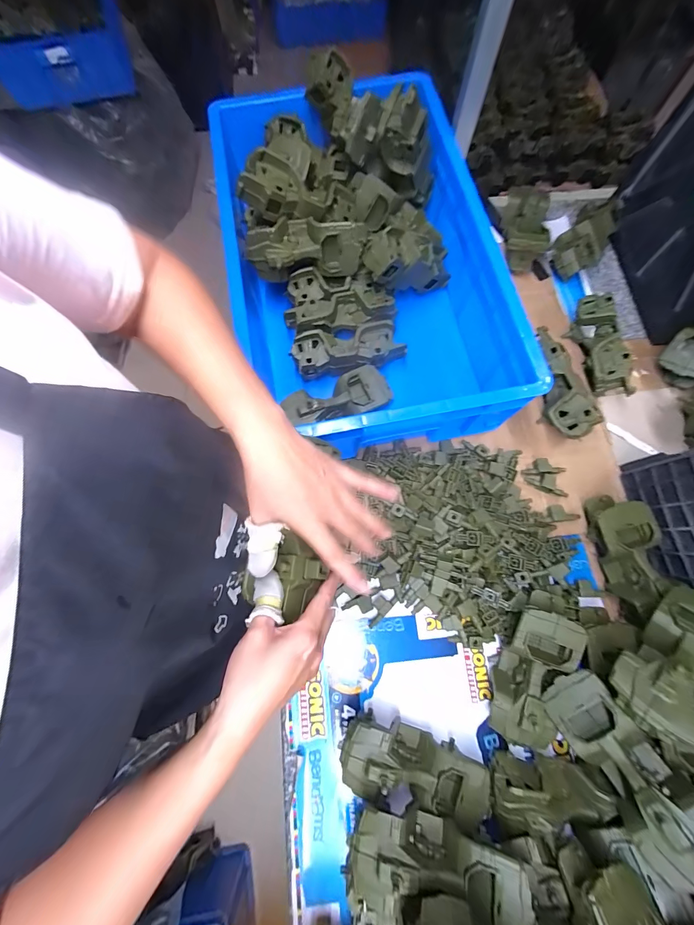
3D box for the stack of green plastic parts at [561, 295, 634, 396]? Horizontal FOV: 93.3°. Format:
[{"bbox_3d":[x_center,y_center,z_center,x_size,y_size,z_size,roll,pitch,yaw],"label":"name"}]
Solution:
[{"bbox_3d":[0.431,-0.199,0.560,0.053,0.058,0.185,0,75,0],"label":"stack of green plastic parts"}]

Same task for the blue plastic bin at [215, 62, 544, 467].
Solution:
[{"bbox_3d":[0.018,-0.352,0.543,0.392,0.171,0.655,-9,75,-2],"label":"blue plastic bin"}]

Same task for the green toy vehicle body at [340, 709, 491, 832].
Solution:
[{"bbox_3d":[0.081,0.379,0.406,0.177,0.059,0.073,17,76,5],"label":"green toy vehicle body"}]

